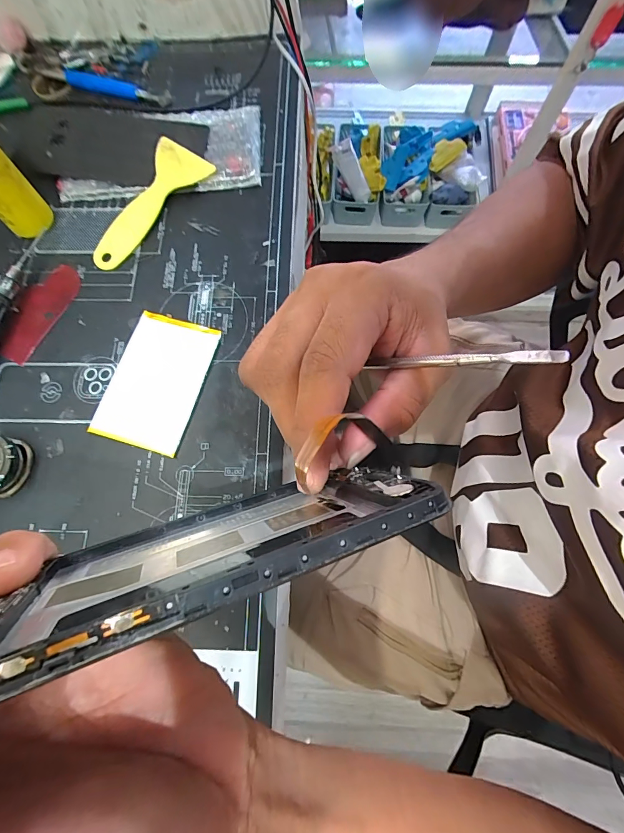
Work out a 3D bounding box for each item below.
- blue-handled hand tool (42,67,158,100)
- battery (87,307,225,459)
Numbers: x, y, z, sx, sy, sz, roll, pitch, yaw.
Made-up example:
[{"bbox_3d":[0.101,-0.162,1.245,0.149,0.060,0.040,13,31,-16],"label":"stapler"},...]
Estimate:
[{"bbox_3d":[-0.198,-0.306,0.345,0.114,0.013,0.016,17,74,4],"label":"blue-handled hand tool"},{"bbox_3d":[-0.114,-0.027,0.273,0.065,0.006,0.097,15,74,4],"label":"battery"}]

